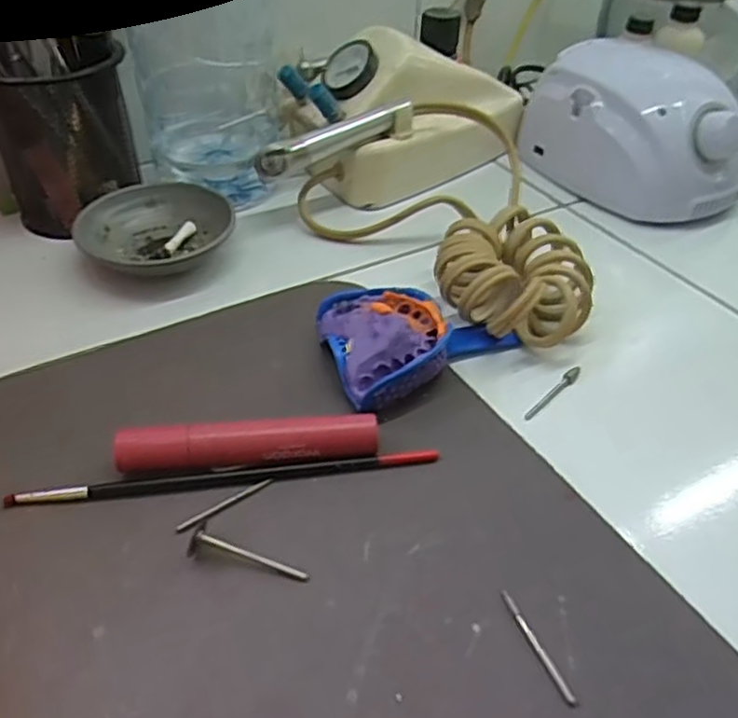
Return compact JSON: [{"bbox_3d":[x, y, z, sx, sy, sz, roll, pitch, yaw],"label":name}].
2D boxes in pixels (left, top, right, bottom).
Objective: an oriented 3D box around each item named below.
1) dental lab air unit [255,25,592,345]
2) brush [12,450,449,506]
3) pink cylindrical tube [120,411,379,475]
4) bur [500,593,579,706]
[{"bbox_3d":[0.027,-0.116,0.418,0.174,0.081,0.253,0,41,-1],"label":"dental lab air unit"},{"bbox_3d":[-0.057,0.047,0.283,0.169,0.005,0.009,-5,42,-7],"label":"brush"},{"bbox_3d":[-0.048,0.036,0.284,0.104,0.019,0.014,-4,41,-7],"label":"pink cylindrical tube"},{"bbox_3d":[0.057,0.095,0.231,0.004,0.004,0.041,-15,44,-18],"label":"bur"}]

